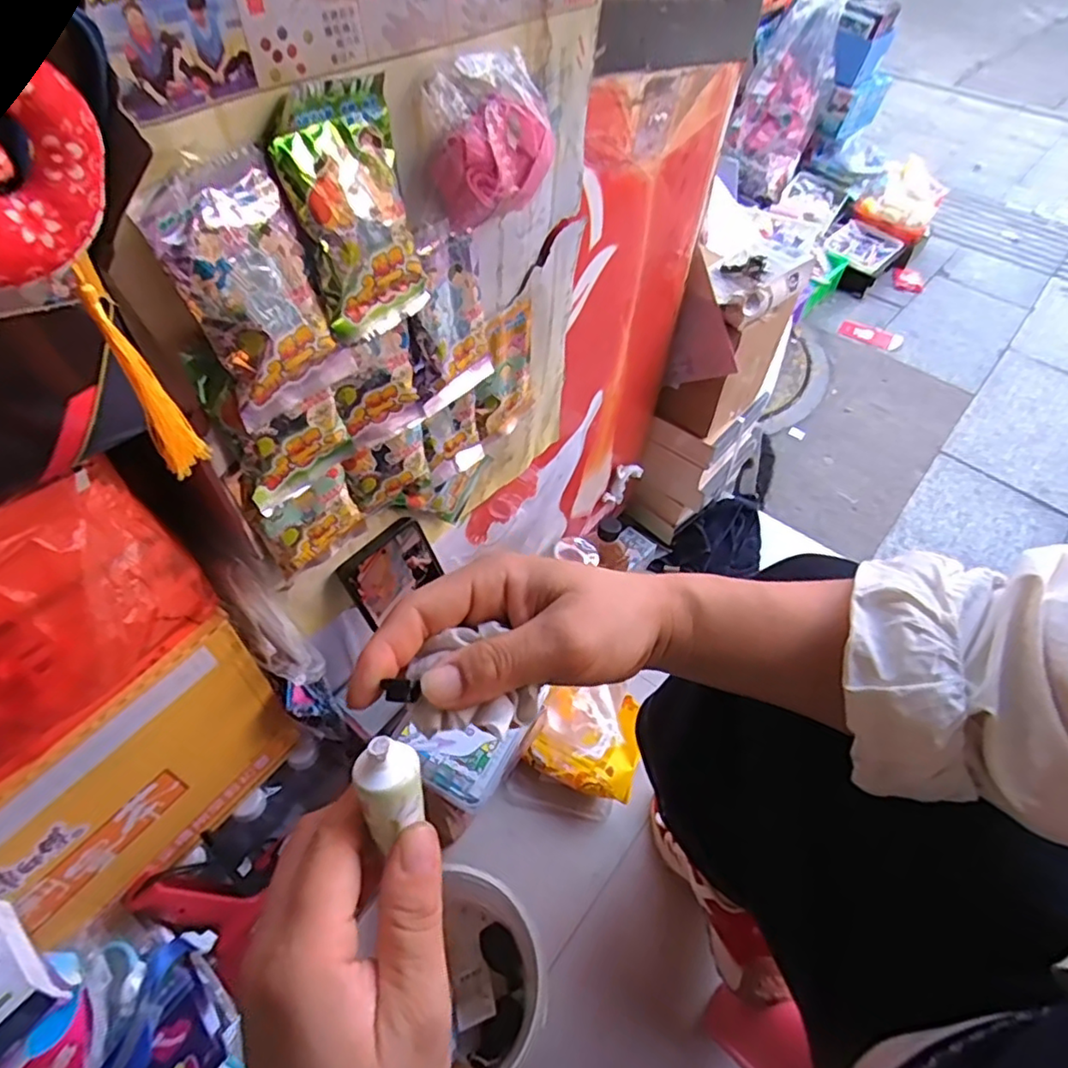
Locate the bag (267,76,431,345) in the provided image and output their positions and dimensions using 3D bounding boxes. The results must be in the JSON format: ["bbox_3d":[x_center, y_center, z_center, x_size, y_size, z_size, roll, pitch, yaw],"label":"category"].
[{"bbox_3d":[-0.088,-0.159,0.314,0.029,0.104,0.066,27,54,17],"label":"bag"}]

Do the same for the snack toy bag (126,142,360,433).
[{"bbox_3d":[-0.128,-0.110,0.293,0.026,0.111,0.065,30,55,18],"label":"snack toy bag"}]

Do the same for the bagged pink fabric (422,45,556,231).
[{"bbox_3d":[-0.024,-0.216,0.343,0.033,0.069,0.070,37,58,23],"label":"bagged pink fabric"}]

